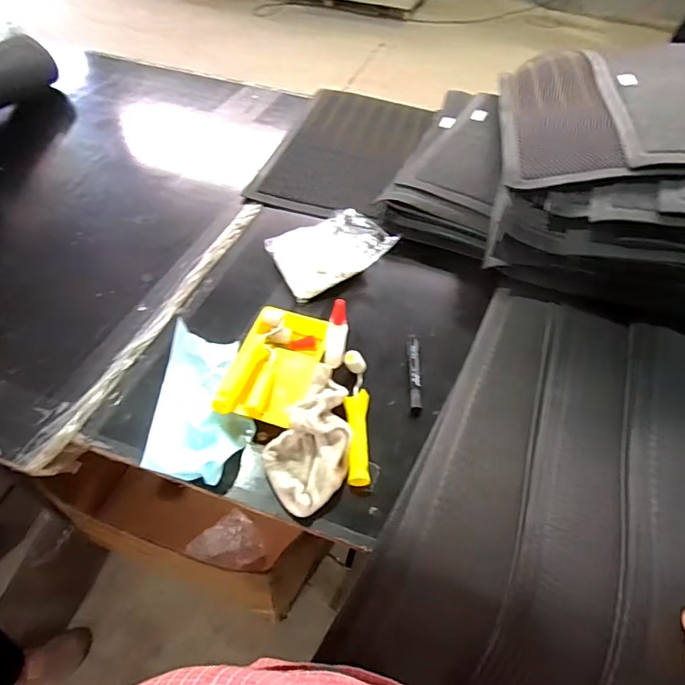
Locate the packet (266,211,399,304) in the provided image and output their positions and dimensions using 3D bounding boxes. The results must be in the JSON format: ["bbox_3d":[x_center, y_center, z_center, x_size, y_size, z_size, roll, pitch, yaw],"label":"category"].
[{"bbox_3d":[-0.016,-0.180,0.864,0.214,0.067,0.162,-18,53,-19],"label":"packet"}]

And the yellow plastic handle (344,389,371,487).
[{"bbox_3d":[0.020,0.130,0.638,0.033,0.029,0.131,3,49,-2],"label":"yellow plastic handle"}]

